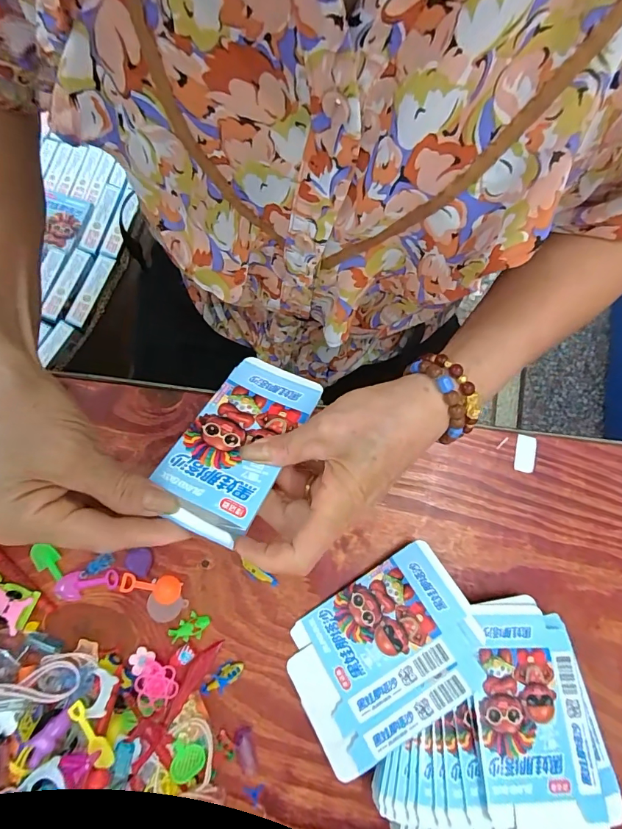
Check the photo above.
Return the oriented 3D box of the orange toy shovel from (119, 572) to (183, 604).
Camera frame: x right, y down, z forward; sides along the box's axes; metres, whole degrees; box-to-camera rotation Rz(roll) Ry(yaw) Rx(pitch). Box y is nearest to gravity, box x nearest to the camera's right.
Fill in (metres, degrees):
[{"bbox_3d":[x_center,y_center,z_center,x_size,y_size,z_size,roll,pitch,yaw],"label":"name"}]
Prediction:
[{"bbox_3d":[-0.131,0.140,0.345,0.049,0.005,0.021,15,80,1],"label":"orange toy shovel"}]

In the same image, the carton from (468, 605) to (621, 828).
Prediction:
[{"bbox_3d":[0.162,0.220,0.301,0.092,0.010,0.144,3,68,-8],"label":"carton"}]

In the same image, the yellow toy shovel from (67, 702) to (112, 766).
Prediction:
[{"bbox_3d":[-0.157,0.227,0.297,0.012,0.009,0.047,-38,84,-6],"label":"yellow toy shovel"}]

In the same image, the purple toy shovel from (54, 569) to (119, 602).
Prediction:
[{"bbox_3d":[-0.184,0.137,0.339,0.050,0.014,0.022,-16,80,-4],"label":"purple toy shovel"}]

